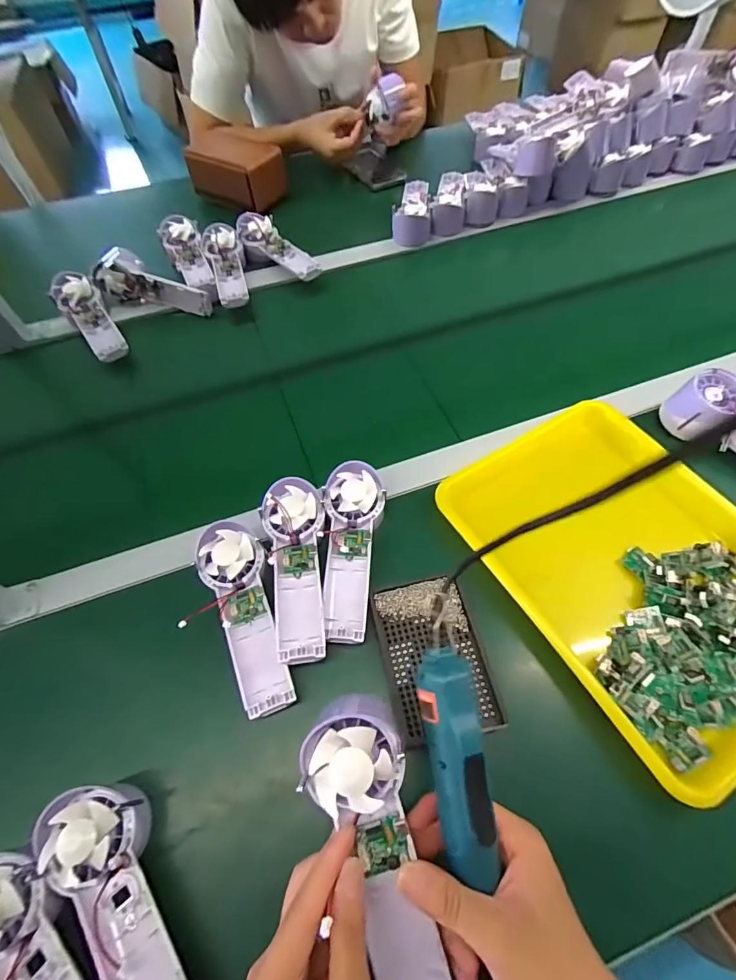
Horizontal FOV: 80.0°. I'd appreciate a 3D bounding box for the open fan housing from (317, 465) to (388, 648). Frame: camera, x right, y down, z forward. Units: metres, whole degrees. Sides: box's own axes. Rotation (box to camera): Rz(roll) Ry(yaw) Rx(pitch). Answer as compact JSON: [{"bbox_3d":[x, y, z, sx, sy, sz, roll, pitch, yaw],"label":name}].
[{"bbox_3d":[-0.016,0.059,0.436,0.062,0.038,0.177,0,59,2],"label":"open fan housing"}]

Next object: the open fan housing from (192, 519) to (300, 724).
[{"bbox_3d":[-0.110,0.109,0.404,0.059,0.034,0.174,-25,62,-12],"label":"open fan housing"}]

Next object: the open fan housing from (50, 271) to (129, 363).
[{"bbox_3d":[-0.412,-0.257,0.652,0.061,0.049,0.176,-35,64,-17],"label":"open fan housing"}]

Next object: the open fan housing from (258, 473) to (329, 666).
[{"bbox_3d":[-0.068,0.072,0.422,0.057,0.034,0.176,-8,59,-3],"label":"open fan housing"}]

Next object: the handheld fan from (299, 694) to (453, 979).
[{"bbox_3d":[0.004,0.216,0.262,0.059,0.025,0.178,-14,86,-6],"label":"handheld fan"}]

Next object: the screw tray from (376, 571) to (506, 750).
[{"bbox_3d":[0.060,0.149,0.397,0.086,0.010,0.131,-10,59,-4],"label":"screw tray"}]

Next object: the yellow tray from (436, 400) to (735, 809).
[{"bbox_3d":[0.261,0.072,0.443,0.255,0.049,0.338,-29,62,-14],"label":"yellow tray"}]

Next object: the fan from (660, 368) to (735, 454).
[{"bbox_3d":[0.417,-0.059,0.483,0.068,0.053,0.169,-27,62,-13],"label":"fan"}]

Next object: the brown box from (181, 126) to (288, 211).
[{"bbox_3d":[-0.245,-0.599,0.821,0.169,0.070,0.113,31,65,19],"label":"brown box"}]

